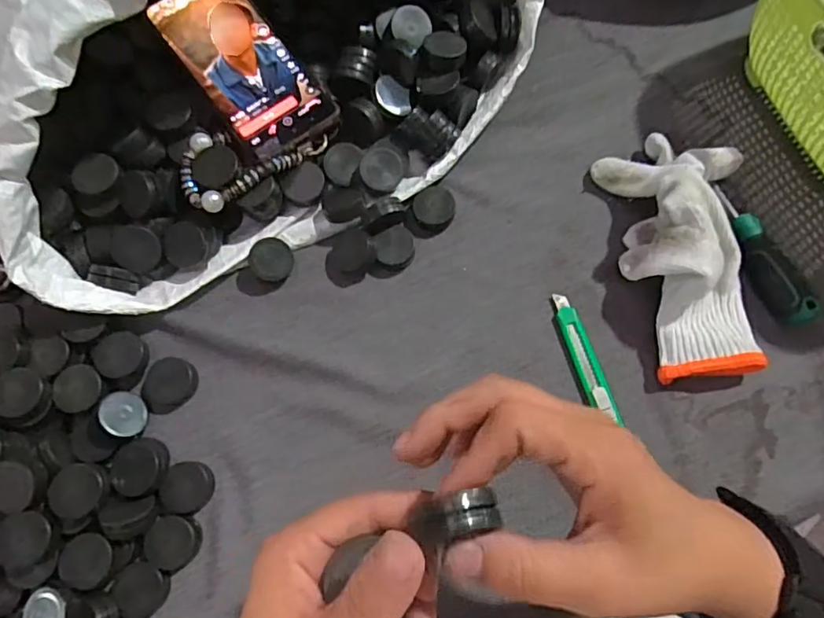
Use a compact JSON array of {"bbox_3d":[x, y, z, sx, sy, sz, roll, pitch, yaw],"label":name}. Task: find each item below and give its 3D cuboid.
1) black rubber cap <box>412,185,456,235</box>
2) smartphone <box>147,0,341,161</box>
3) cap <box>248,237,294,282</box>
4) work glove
[{"bbox_3d":[0.018,-0.078,0.422,0.034,0.010,0.034,0,75,2],"label":"black rubber cap"},{"bbox_3d":[-0.130,-0.187,0.415,0.072,0.016,0.157,-38,77,-8],"label":"smartphone"},{"bbox_3d":[-0.105,-0.037,0.406,0.031,0.007,0.032,-4,97,-16],"label":"cap"},{"bbox_3d":[0.201,-0.047,0.383,0.098,0.053,0.185,-8,75,0],"label":"work glove"}]

